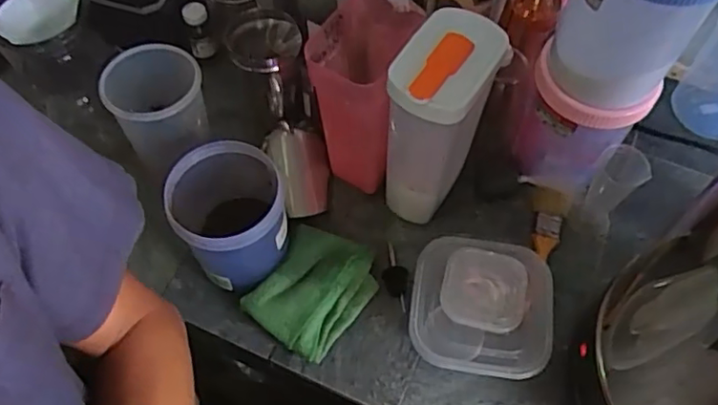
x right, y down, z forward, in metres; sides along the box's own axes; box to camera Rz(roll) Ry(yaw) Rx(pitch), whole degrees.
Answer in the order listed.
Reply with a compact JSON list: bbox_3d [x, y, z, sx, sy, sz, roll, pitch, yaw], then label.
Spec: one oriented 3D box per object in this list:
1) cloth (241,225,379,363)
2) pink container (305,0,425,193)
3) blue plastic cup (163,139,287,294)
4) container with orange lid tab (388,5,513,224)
[{"bbox_3d":[-0.051,0.098,0.697,0.113,0.041,0.138,31,65,16],"label":"cloth"},{"bbox_3d":[0.006,-0.122,0.692,0.095,0.200,0.119,21,62,11],"label":"pink container"},{"bbox_3d":[-0.133,0.016,0.659,0.112,0.133,0.113,0,60,0],"label":"blue plastic cup"},{"bbox_3d":[0.086,-0.083,0.665,0.077,0.226,0.119,26,63,14],"label":"container with orange lid tab"}]

